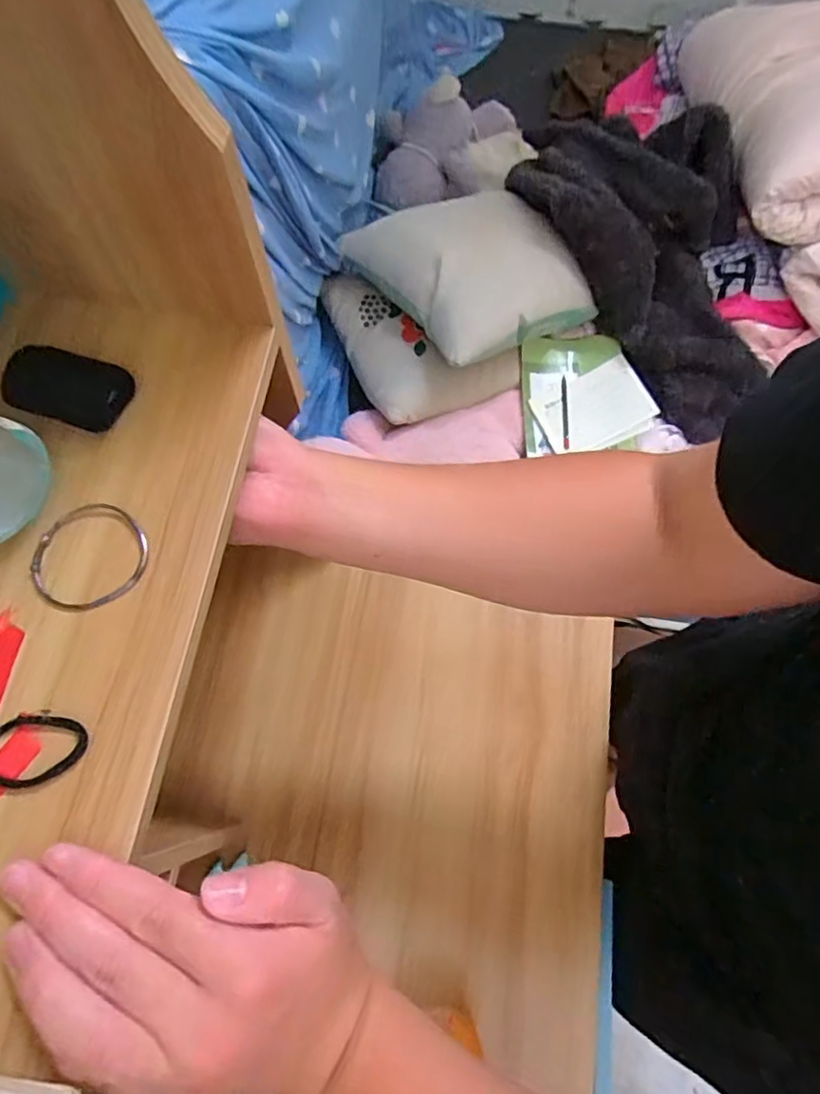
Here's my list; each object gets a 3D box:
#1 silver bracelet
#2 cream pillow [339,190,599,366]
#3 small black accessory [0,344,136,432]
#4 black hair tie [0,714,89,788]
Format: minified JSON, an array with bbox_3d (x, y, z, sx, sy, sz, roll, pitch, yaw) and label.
[{"bbox_3d":[-0.167,0.007,0.320,0.058,0.007,0.054,0,70,0],"label":"silver bracelet"},{"bbox_3d":[0.103,-0.489,1.058,0.305,0.128,0.347,-34,73,-11],"label":"cream pillow"},{"bbox_3d":[-0.190,-0.089,0.340,0.064,0.016,0.038,15,71,6],"label":"small black accessory"},{"bbox_3d":[-0.177,0.095,0.287,0.049,0.004,0.031,-13,70,-4],"label":"black hair tie"}]

